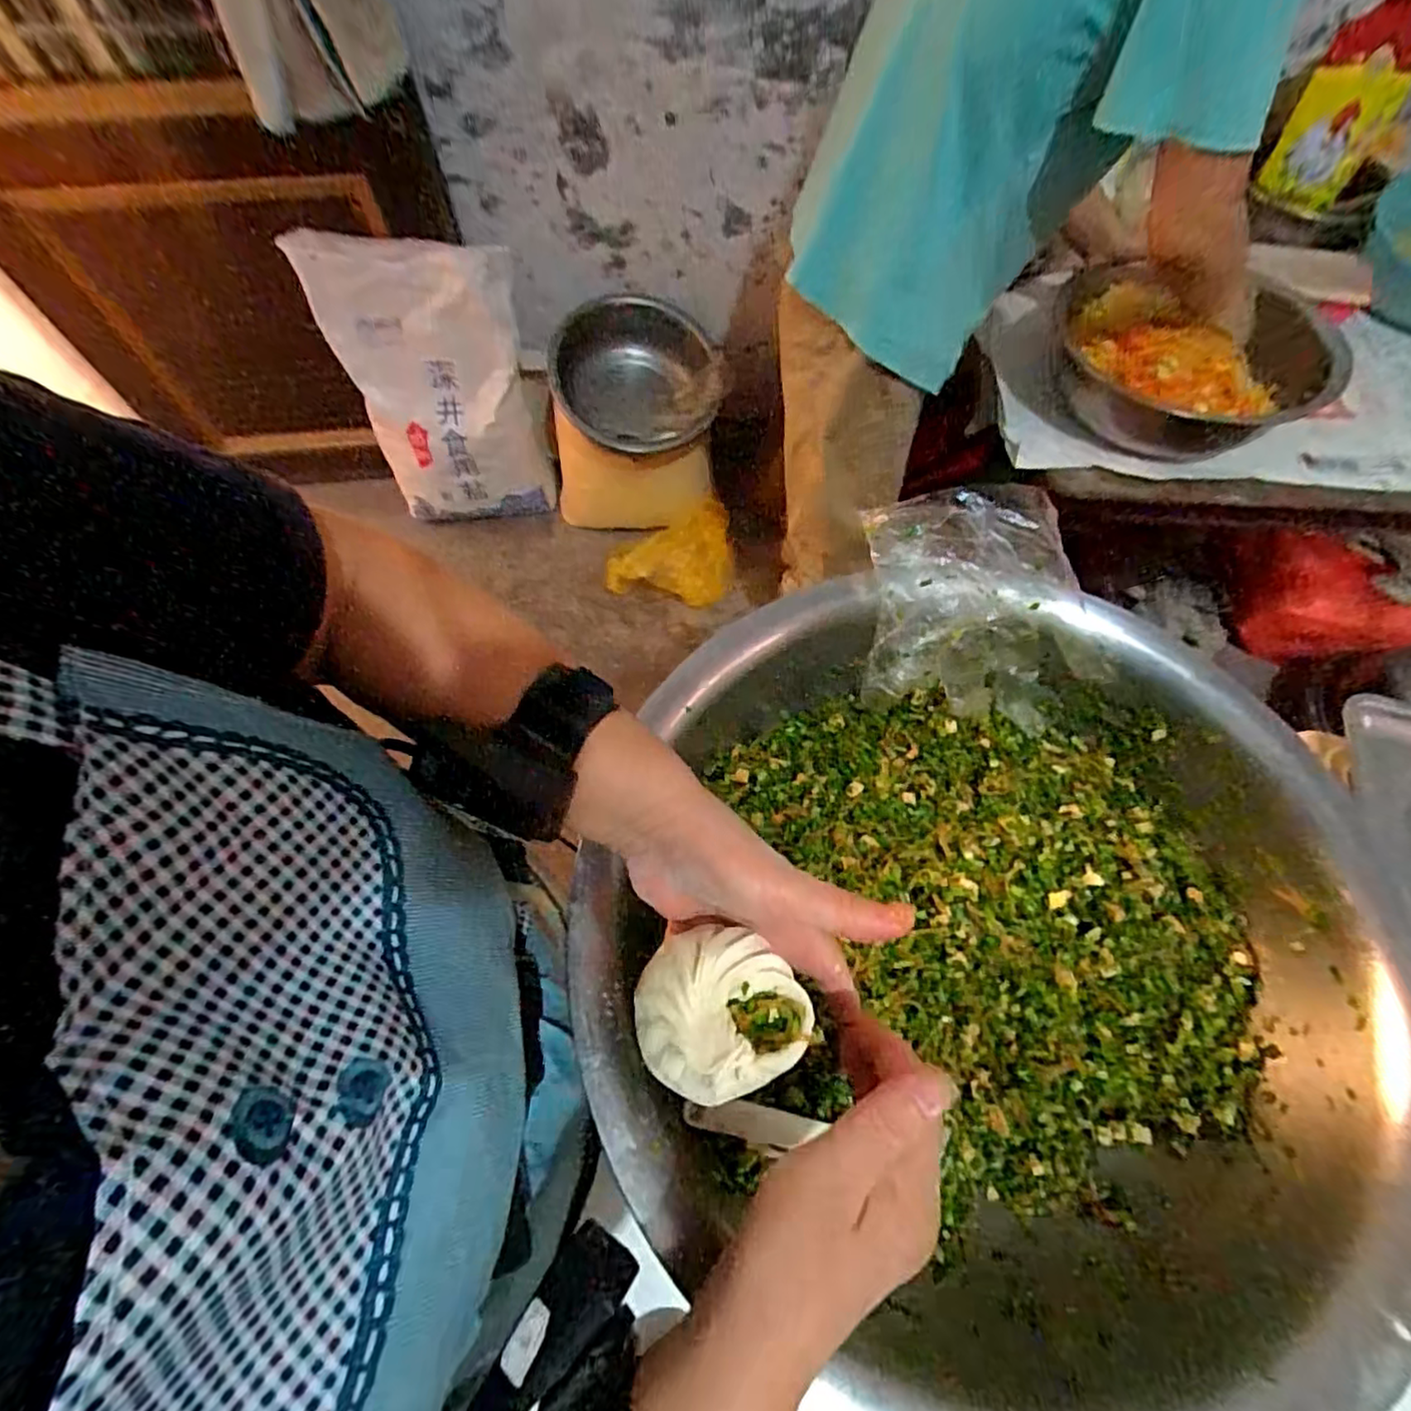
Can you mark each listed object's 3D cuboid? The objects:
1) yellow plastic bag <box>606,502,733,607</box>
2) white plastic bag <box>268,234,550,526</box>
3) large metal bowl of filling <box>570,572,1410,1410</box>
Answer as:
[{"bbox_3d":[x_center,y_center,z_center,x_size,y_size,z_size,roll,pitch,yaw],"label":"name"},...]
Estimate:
[{"bbox_3d":[-0.081,-0.315,1.416,0.278,0.109,0.171,-11,65,-5],"label":"yellow plastic bag"},{"bbox_3d":[-0.532,-0.627,1.304,0.432,0.538,0.095,8,49,9],"label":"white plastic bag"},{"bbox_3d":[0.163,0.159,0.401,0.411,0.132,0.417,0,64,0],"label":"large metal bowl of filling"}]

